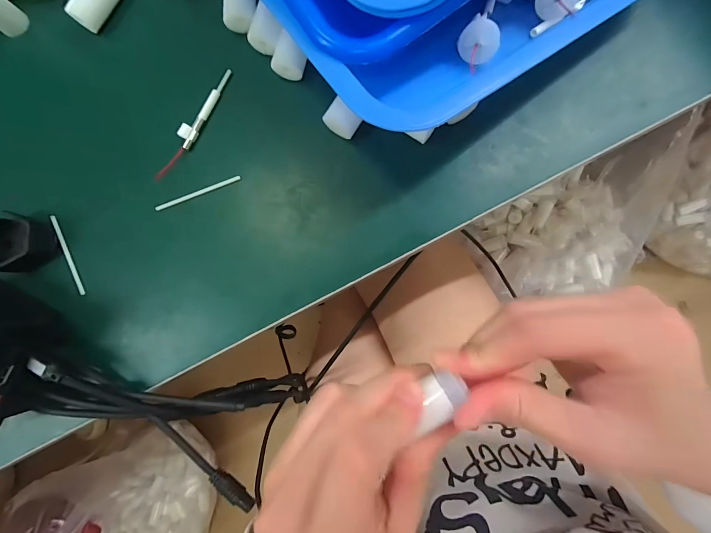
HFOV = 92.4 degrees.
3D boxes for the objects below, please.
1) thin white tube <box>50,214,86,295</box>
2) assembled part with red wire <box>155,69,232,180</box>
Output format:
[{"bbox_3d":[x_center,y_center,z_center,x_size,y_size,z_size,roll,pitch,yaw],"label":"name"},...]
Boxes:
[{"bbox_3d":[-0.195,-0.008,0.230,0.004,0.004,0.059,-28,82,2],"label":"thin white tube"},{"bbox_3d":[-0.108,-0.095,0.228,0.009,0.006,0.087,28,87,8],"label":"assembled part with red wire"}]

